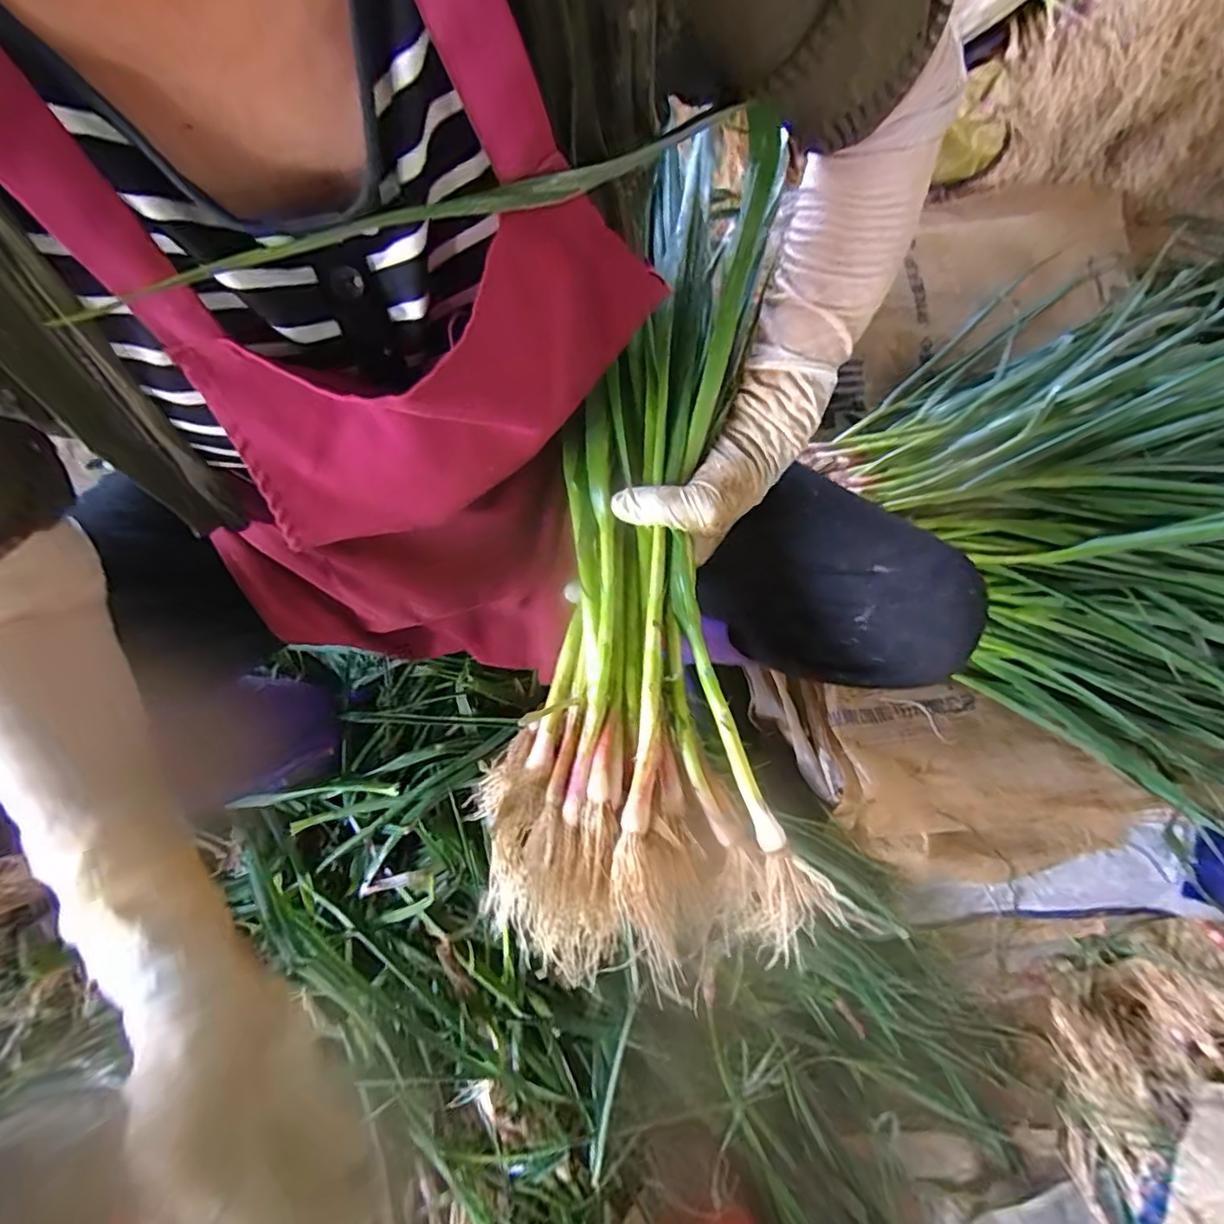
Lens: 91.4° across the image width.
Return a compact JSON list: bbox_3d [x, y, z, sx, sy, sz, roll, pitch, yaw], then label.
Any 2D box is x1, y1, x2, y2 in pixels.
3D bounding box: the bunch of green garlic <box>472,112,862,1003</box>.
[{"bbox_3d":[0.026,-0.022,0.352,0.194,0.059,0.475,4,90,-1],"label":"bunch of green garlic"}]

